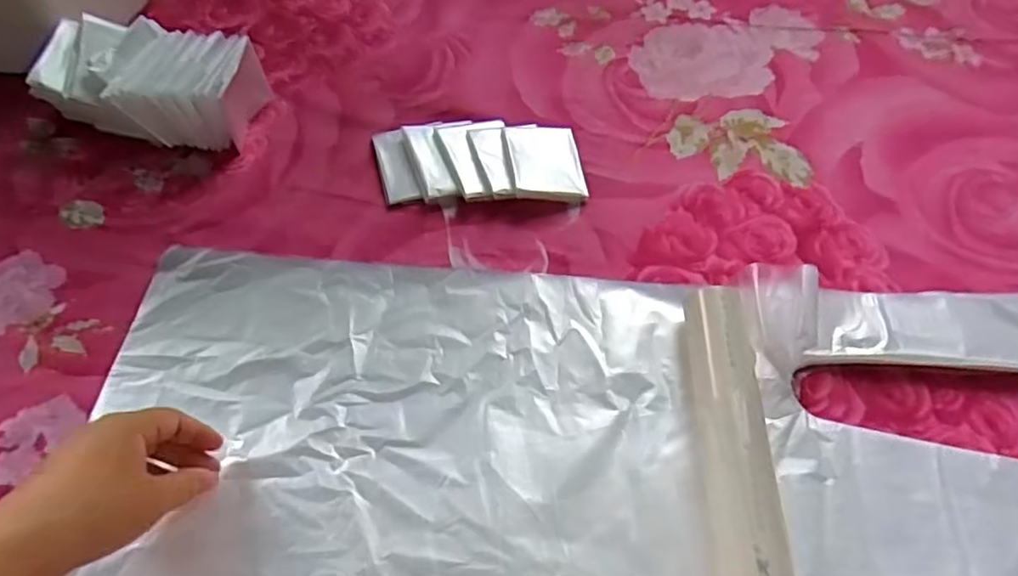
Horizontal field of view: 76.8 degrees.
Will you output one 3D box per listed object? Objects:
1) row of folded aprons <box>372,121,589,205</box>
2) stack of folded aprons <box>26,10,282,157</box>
[{"bbox_3d":[-0.026,-0.110,0.555,0.177,0.016,0.089,1,56,2],"label":"row of folded aprons"},{"bbox_3d":[-0.312,-0.183,0.577,0.179,0.070,0.096,9,57,7],"label":"stack of folded aprons"}]

